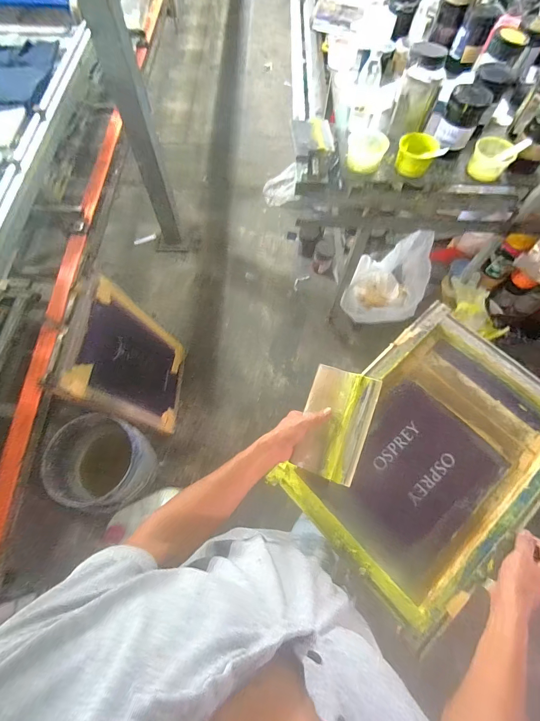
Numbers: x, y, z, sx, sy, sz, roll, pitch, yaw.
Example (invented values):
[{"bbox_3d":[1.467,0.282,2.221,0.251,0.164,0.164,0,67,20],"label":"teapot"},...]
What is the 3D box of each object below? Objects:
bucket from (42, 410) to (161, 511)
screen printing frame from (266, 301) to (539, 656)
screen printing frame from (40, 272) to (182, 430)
[{"bbox_3d":[-0.616,0.374,1.211,0.308,0.291,0.292,0,66,-1],"label":"bucket"},{"bbox_3d":[0.324,0.181,0.660,0.538,0.052,0.384,-44,68,-9],"label":"screen printing frame"},{"bbox_3d":[-0.530,0.002,1.317,0.054,0.632,0.450,-4,64,18],"label":"screen printing frame"}]

